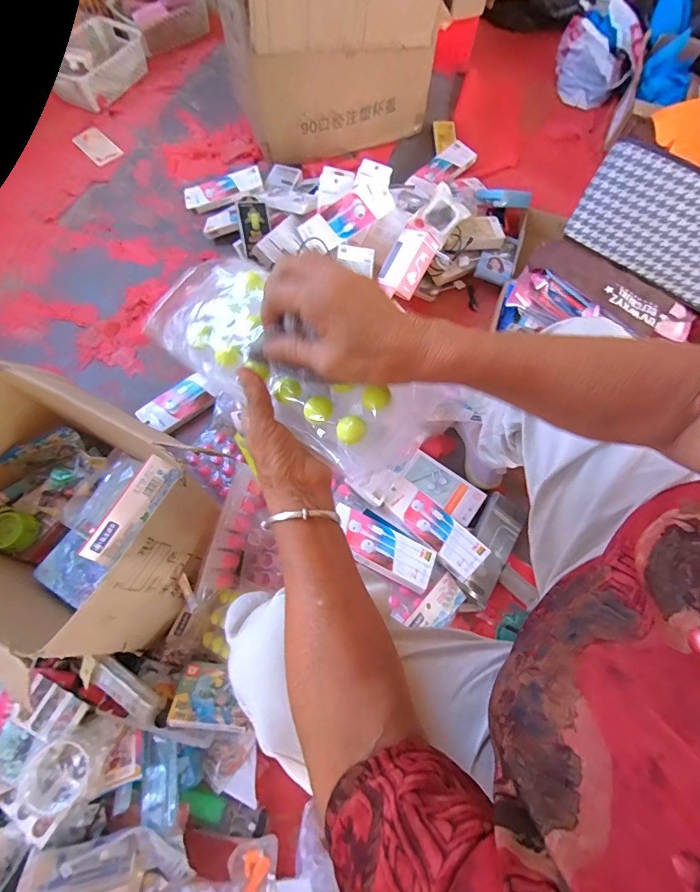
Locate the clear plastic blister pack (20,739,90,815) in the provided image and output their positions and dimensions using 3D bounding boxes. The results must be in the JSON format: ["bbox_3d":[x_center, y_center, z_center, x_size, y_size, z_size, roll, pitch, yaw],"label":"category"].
[{"bbox_3d":[-0.406,0.458,0.574,0.078,0.032,0.079,-31,72,-13],"label":"clear plastic blister pack"}]

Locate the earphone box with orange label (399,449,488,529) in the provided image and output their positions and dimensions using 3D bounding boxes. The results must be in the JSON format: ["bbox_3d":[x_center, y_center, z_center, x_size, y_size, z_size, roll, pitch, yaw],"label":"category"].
[{"bbox_3d":[0.186,0.078,0.818,0.161,0.024,0.078,36,72,12],"label":"earphone box with orange label"}]

